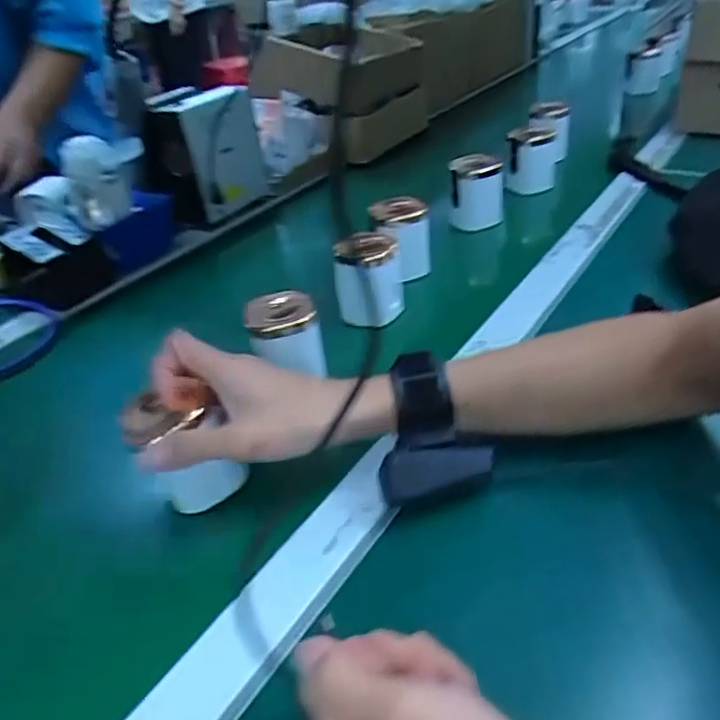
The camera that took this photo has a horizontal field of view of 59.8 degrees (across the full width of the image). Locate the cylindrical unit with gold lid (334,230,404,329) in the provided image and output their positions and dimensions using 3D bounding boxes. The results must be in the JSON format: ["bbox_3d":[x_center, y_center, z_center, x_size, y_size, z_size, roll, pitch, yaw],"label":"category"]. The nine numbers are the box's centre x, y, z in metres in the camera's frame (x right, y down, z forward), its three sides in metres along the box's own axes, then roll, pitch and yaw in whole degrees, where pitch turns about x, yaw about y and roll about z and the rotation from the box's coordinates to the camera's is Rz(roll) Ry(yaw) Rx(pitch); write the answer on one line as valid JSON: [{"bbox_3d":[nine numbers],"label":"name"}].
[{"bbox_3d":[0.008,-0.070,0.577,0.061,0.076,0.053,-5,34,1],"label":"cylindrical unit with gold lid"}]

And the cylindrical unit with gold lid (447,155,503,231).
[{"bbox_3d":[0.137,-0.197,0.739,0.061,0.077,0.053,-1,34,7],"label":"cylindrical unit with gold lid"}]

